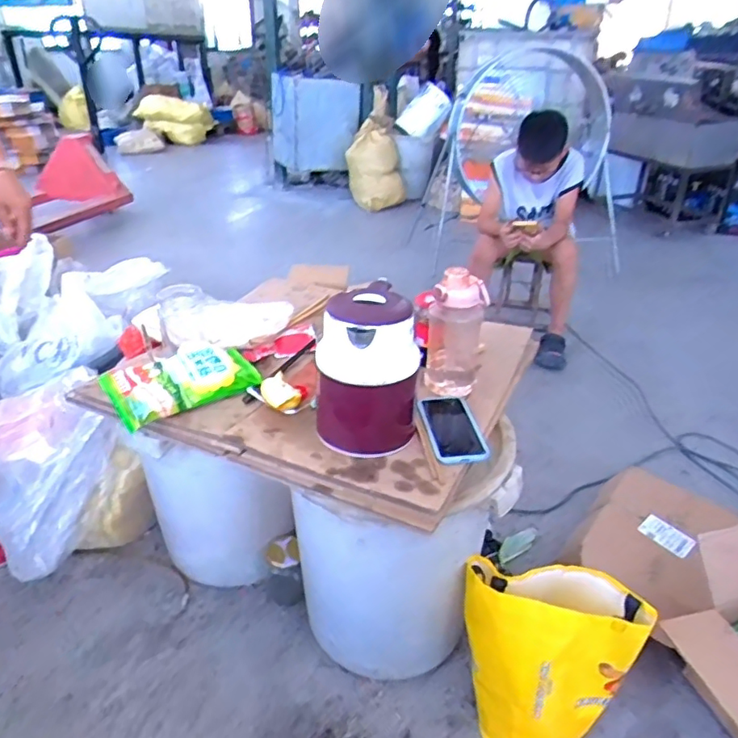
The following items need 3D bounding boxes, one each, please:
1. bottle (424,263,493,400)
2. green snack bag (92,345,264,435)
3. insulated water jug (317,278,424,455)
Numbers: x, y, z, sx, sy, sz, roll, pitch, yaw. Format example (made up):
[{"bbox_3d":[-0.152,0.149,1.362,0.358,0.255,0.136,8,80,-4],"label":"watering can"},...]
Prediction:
[{"bbox_3d":[0.143,-0.062,0.978,0.100,0.206,0.075,6,30,9],"label":"bottle"},{"bbox_3d":[-0.319,0.014,0.984,0.233,0.052,0.138,-21,36,-33],"label":"green snack bag"},{"bbox_3d":[0.000,-0.006,0.880,0.147,0.225,0.173,1,30,1],"label":"insulated water jug"}]

